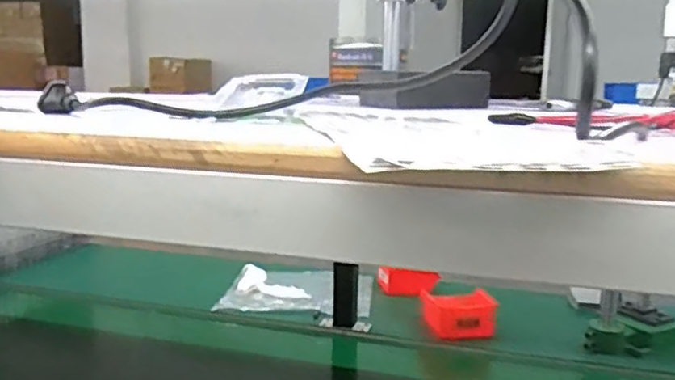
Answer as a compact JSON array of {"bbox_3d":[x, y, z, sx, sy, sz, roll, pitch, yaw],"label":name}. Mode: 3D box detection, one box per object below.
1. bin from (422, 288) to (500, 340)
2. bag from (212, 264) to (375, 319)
[{"bbox_3d":[0.233,0.244,1.208,0.145,0.064,0.085,-2,10,-16],"label":"bin"},{"bbox_3d":[-0.079,0.217,1.405,0.315,0.053,0.243,2,10,9],"label":"bag"}]

